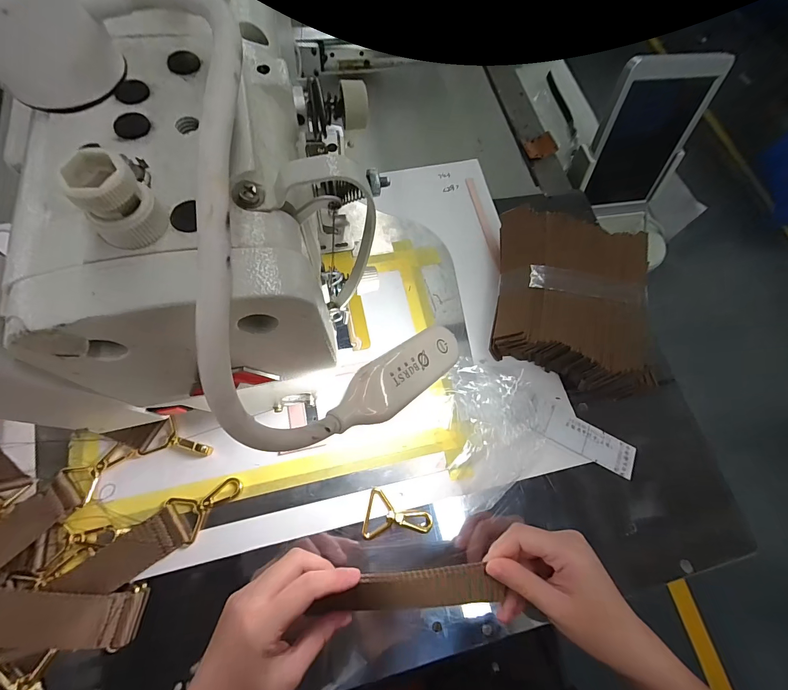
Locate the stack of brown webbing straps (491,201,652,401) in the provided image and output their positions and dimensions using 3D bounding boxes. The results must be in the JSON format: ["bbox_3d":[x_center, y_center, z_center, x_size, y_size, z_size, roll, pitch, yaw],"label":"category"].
[{"bbox_3d":[0.190,-0.048,0.379,0.161,0.077,0.177,11,70,-2],"label":"stack of brown webbing straps"}]

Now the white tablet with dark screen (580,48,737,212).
[{"bbox_3d":[0.369,-0.304,0.520,0.111,0.201,0.014,20,51,19],"label":"white tablet with dark screen"}]

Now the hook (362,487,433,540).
[{"bbox_3d":[0.004,0.159,0.321,0.061,0.007,0.042,13,69,-1],"label":"hook"}]

